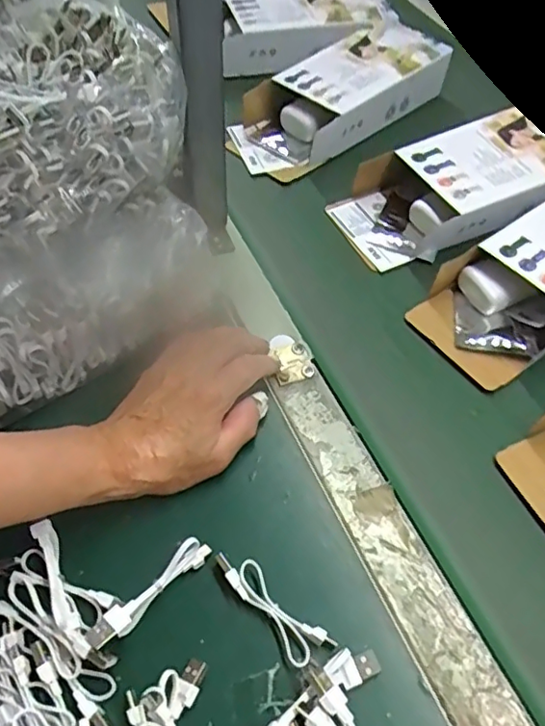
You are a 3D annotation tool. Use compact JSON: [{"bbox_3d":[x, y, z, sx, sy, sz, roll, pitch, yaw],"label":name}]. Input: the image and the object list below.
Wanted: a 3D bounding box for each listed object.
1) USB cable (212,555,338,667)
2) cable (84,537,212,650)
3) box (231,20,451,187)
[{"bbox_3d":[-0.001,0.134,0.325,0.023,0.012,0.078,-36,56,-22],"label":"USB cable"},{"bbox_3d":[-0.067,0.128,0.322,0.013,0.018,0.078,36,62,29],"label":"cable"},{"bbox_3d":[0.072,-0.284,0.619,0.255,0.062,0.105,-35,56,-21],"label":"box"}]

